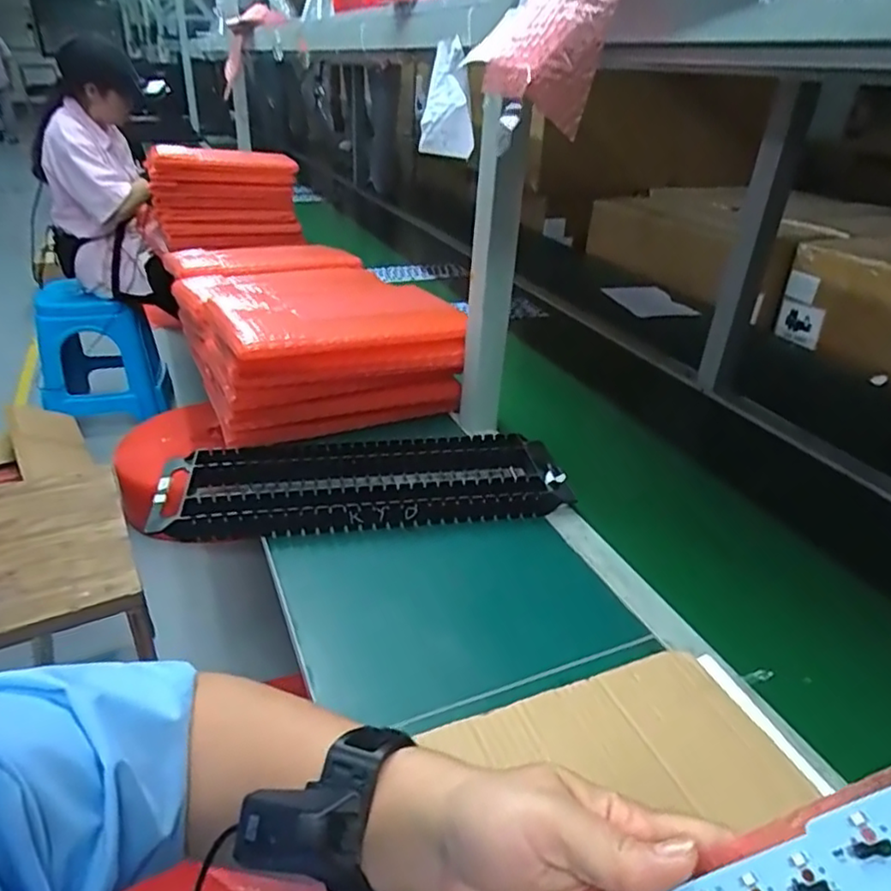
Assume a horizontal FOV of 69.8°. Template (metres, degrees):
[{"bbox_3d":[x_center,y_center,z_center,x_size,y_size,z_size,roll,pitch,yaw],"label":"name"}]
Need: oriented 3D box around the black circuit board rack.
[{"bbox_3d":[-0.088,0.044,0.745,0.464,0.031,0.163,-6,32,-14],"label":"black circuit board rack"}]

